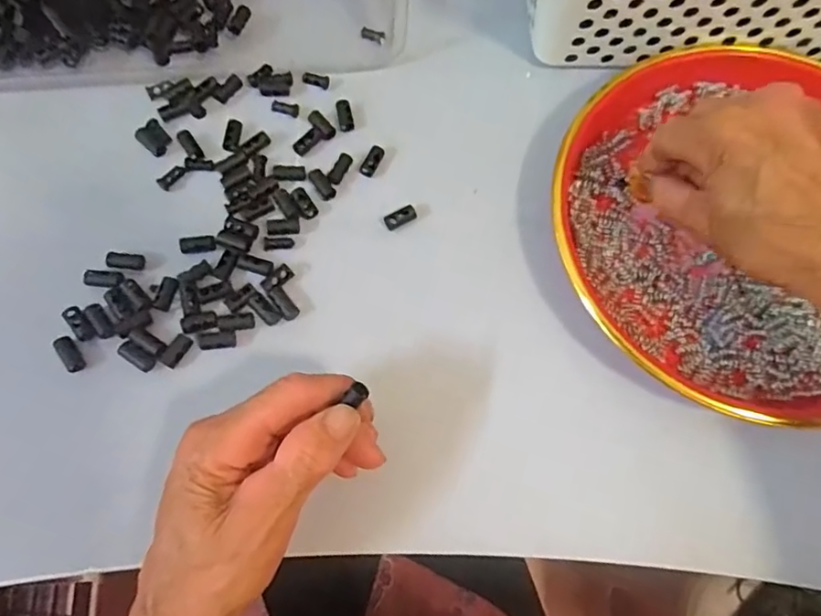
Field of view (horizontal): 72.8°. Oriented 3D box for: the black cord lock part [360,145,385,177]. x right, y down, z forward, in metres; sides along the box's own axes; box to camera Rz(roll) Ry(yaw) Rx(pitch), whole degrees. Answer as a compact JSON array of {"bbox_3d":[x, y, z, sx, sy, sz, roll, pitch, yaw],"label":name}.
[{"bbox_3d":[-0.023,-0.088,0.331,0.009,0.004,0.020,24,73,5],"label":"black cord lock part"}]

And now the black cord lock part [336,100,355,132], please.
[{"bbox_3d":[-0.040,-0.118,0.340,0.009,0.004,0.021,-11,73,-6],"label":"black cord lock part"}]

